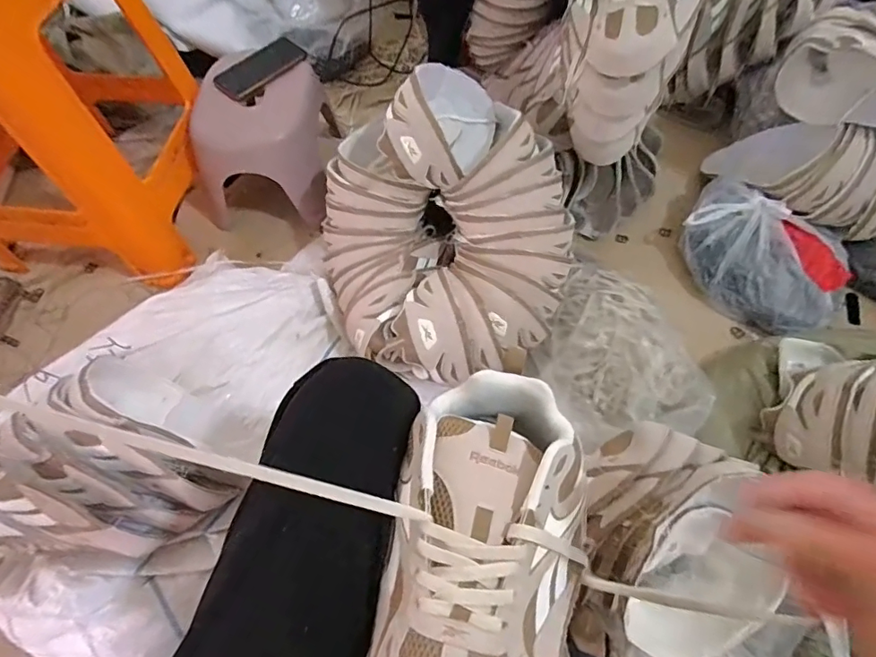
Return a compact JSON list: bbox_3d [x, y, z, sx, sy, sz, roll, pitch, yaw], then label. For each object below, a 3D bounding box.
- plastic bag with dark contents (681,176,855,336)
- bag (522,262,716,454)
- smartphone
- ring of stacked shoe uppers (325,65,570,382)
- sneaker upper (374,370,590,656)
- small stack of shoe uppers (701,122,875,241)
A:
[{"bbox_3d":[0.529,-0.116,0.826,0.267,0.087,0.180,37,68,20],"label":"plastic bag with dark contents"},{"bbox_3d":[0.251,0.046,0.756,0.221,0.075,0.291,-25,63,-12],"label":"bag"},{"bbox_3d":[-0.314,-0.462,0.893,0.161,0.013,0.061,-39,92,-12],"label":"smartphone"},{"bbox_3d":[0.003,-0.161,0.712,0.353,0.188,0.433,-16,61,-7],"label":"ring of stacked shoe uppers"},{"bbox_3d":[0.029,0.144,0.313,0.118,0.066,0.252,10,59,8],"label":"sneaker upper"},{"bbox_3d":[0.605,-0.264,0.846,0.149,0.142,0.317,-32,44,-15],"label":"small stack of shoe uppers"}]

